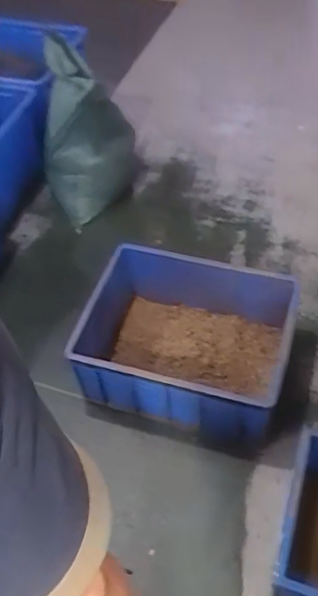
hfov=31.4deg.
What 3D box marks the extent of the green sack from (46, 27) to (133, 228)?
[{"bbox_3d":[-0.256,-0.544,1.906,0.288,0.490,0.292,-20,52,-12],"label":"green sack"}]

